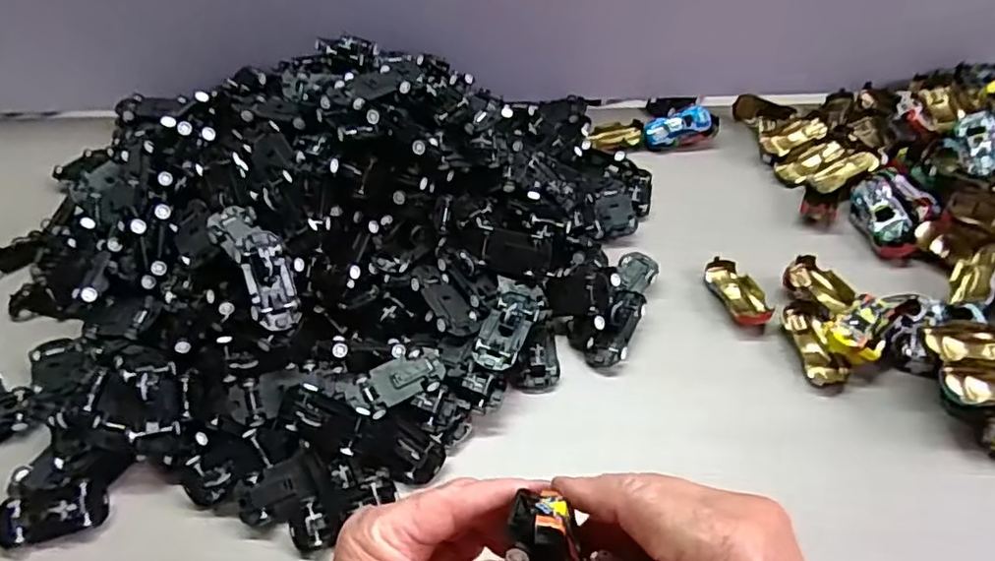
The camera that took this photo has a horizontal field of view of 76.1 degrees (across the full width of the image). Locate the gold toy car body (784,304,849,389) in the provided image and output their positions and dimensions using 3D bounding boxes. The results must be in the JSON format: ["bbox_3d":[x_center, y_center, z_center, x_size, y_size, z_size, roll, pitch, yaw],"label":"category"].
[{"bbox_3d":[0.223,0.046,0.449,0.026,0.014,0.063,-7,49,-2],"label":"gold toy car body"}]

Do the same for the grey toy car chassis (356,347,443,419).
[{"bbox_3d":[-0.063,0.066,0.415,0.061,0.011,0.031,-26,52,-18],"label":"grey toy car chassis"}]

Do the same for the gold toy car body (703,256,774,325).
[{"bbox_3d":[0.182,0.009,0.486,0.030,0.013,0.062,-15,50,-9],"label":"gold toy car body"}]

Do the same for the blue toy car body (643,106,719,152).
[{"bbox_3d":[0.174,-0.146,0.610,0.068,0.022,0.034,-9,49,-4],"label":"blue toy car body"}]

